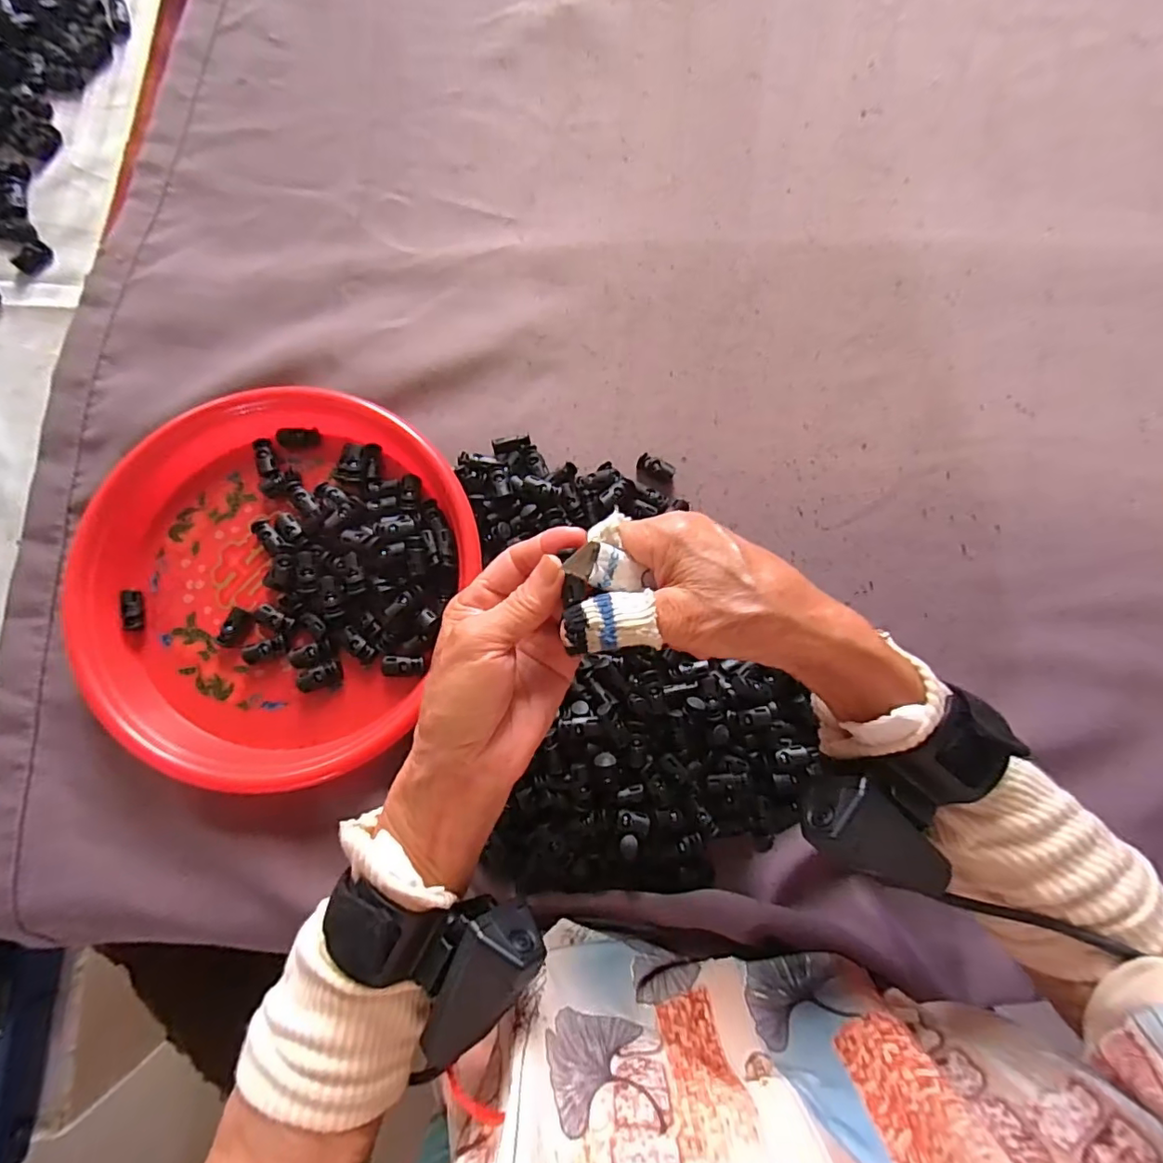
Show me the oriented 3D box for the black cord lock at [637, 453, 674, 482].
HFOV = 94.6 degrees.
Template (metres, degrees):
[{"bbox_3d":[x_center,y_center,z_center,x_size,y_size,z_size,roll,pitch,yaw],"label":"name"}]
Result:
[{"bbox_3d":[0.053,-0.082,0.386,0.026,0.010,0.014,21,80,3],"label":"black cord lock"}]

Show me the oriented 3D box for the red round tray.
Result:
[{"bbox_3d":[-0.202,-0.006,0.355,0.232,0.029,0.242,0,80,-1],"label":"red round tray"}]

